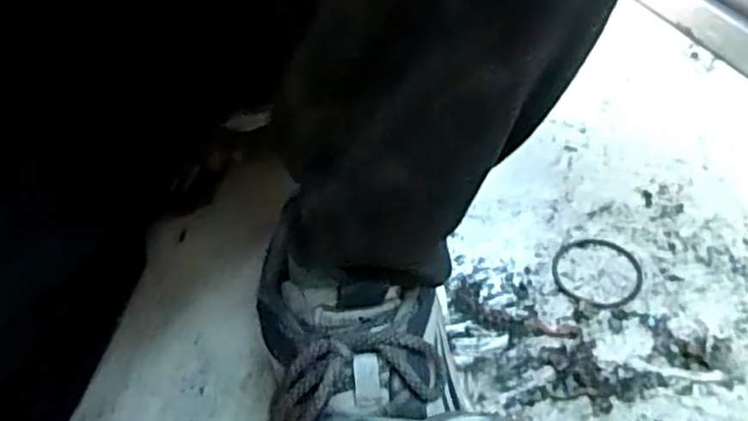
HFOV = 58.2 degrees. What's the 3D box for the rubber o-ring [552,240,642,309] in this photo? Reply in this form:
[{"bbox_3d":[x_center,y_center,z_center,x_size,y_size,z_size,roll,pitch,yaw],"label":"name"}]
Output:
[{"bbox_3d":[0.149,0.041,0.449,0.057,0.004,0.058,-2,47,2],"label":"rubber o-ring"}]

